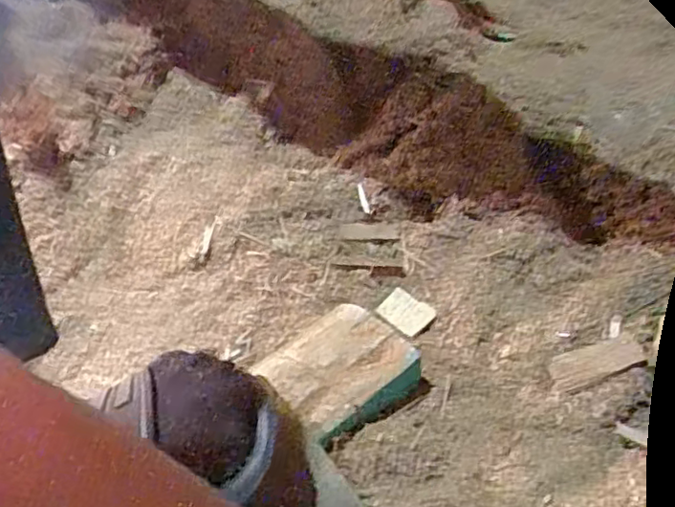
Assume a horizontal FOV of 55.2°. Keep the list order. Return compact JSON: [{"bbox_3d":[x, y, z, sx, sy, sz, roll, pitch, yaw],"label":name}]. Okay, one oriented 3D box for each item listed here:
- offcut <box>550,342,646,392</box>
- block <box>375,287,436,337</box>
[{"bbox_3d":[0.190,0.079,0.475,0.069,0.010,0.025,-15,50,-7],"label":"offcut"},{"bbox_3d":[0.056,0.049,0.537,0.035,0.008,0.044,-39,56,-25],"label":"block"}]

